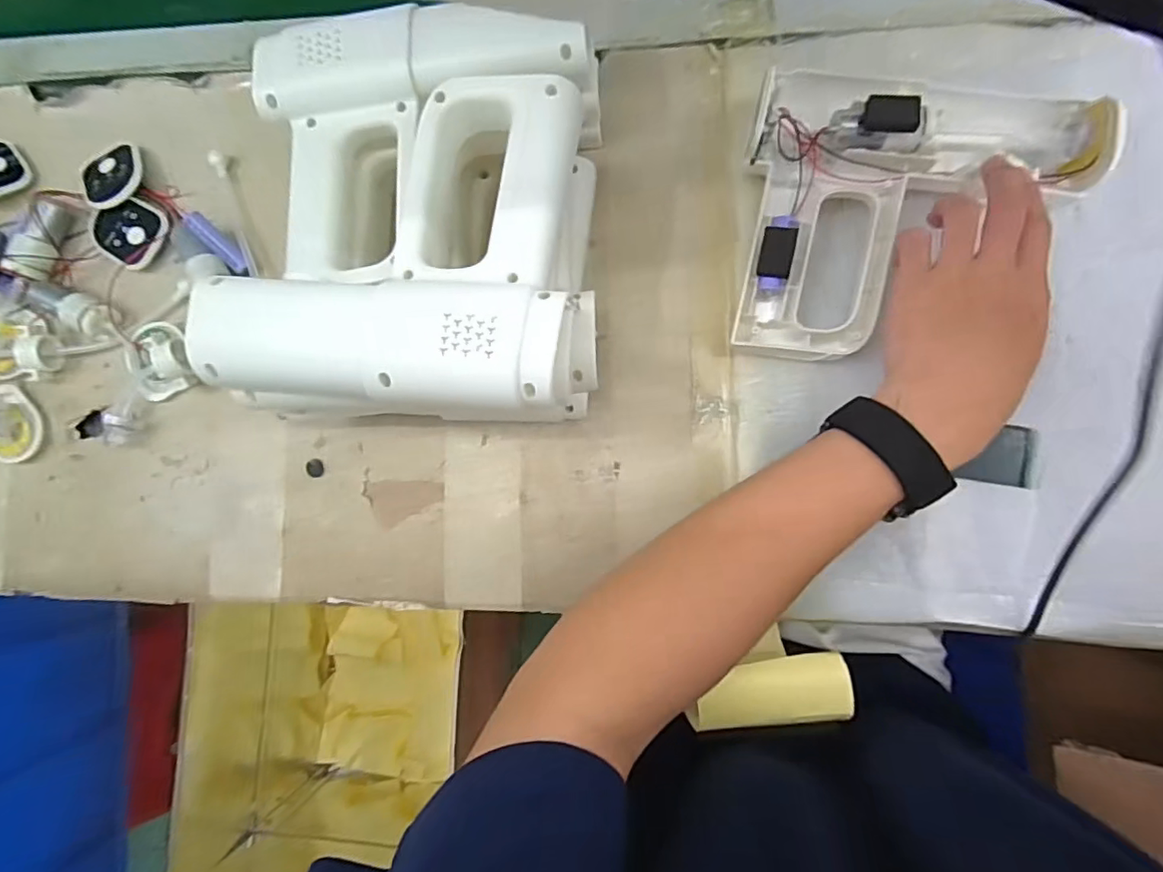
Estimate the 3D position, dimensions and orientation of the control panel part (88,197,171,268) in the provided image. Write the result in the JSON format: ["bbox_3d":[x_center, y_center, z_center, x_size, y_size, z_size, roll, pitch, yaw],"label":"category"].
[{"bbox_3d":[-0.343,-0.157,0.437,0.055,0.007,0.050,0,86,4],"label":"control panel part"}]

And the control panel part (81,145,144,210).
[{"bbox_3d":[-0.359,-0.200,0.441,0.041,0.008,0.052,42,90,5],"label":"control panel part"}]

